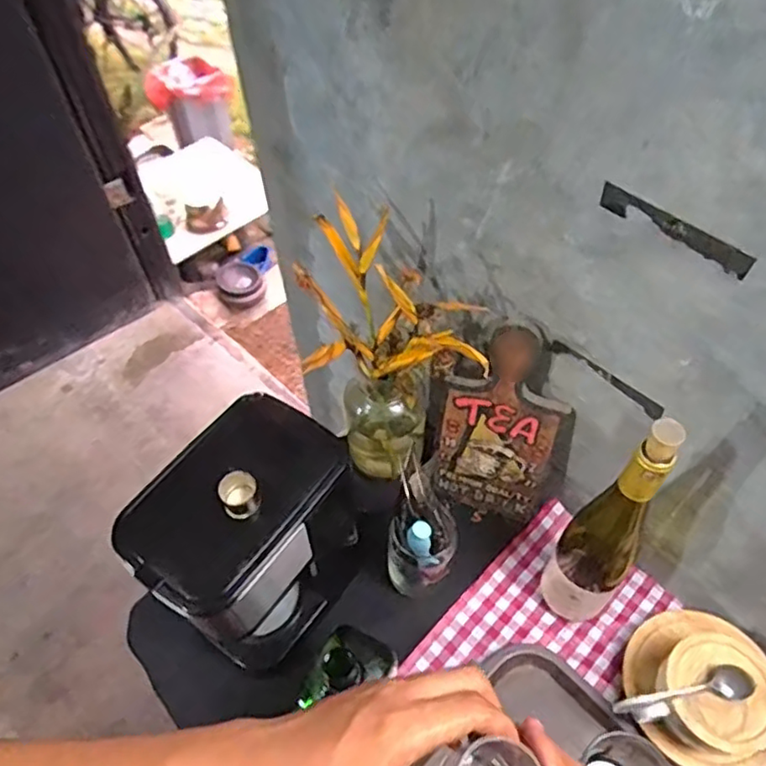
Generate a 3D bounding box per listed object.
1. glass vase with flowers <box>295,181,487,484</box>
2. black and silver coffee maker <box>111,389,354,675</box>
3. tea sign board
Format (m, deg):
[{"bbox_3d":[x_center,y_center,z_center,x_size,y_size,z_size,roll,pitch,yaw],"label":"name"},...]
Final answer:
[{"bbox_3d":[0.012,-0.035,0.731,0.152,0.300,0.182,0,53,2],"label":"glass vase with flowers"},{"bbox_3d":[-0.133,0.158,0.621,0.134,0.249,0.185,31,60,23],"label":"black and silver coffee maker"},{"bbox_3d":[0.129,0.049,0.723,0.155,0.274,0.027,15,41,13],"label":"tea sign board"}]

